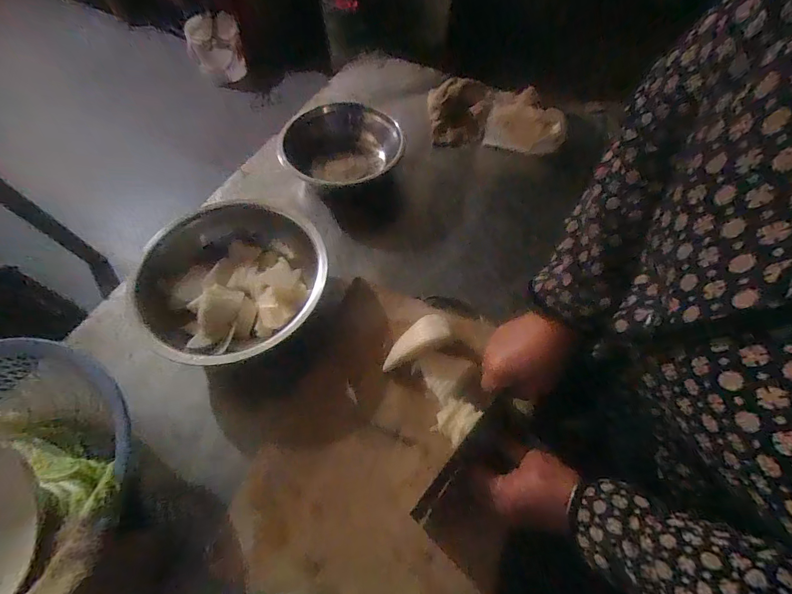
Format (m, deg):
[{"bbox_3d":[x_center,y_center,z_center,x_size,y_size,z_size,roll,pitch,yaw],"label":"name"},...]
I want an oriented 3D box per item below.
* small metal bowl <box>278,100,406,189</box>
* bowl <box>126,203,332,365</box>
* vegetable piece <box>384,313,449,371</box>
[{"bbox_3d":[-0.096,-0.262,0.682,0.196,0.095,0.203,1,61,-2],"label":"small metal bowl"},{"bbox_3d":[-0.237,-0.025,0.553,0.251,0.076,0.268,1,61,-2],"label":"bowl"},{"bbox_3d":[0.024,0.063,0.508,0.103,0.018,0.043,-36,66,4],"label":"vegetable piece"}]

